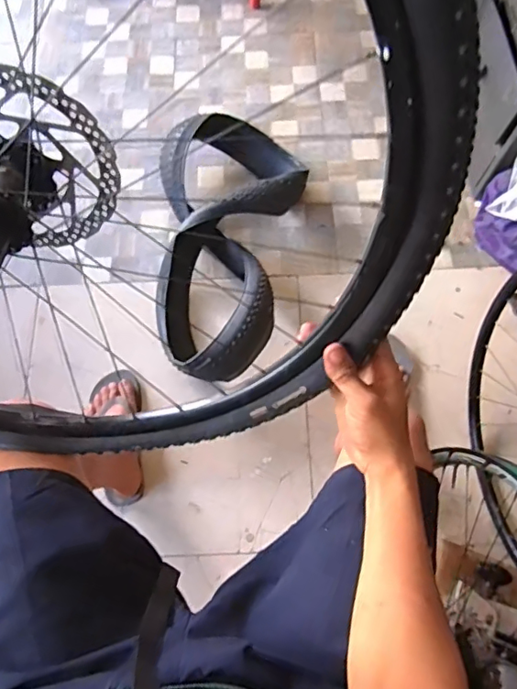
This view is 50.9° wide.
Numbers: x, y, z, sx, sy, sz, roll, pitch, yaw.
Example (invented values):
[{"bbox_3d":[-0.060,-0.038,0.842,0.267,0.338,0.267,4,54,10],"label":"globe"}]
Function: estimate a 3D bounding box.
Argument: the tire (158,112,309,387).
[{"bbox_3d":[-0.091,-0.221,1.221,0.315,0.143,0.641,11,69,6],"label":"tire"}]

